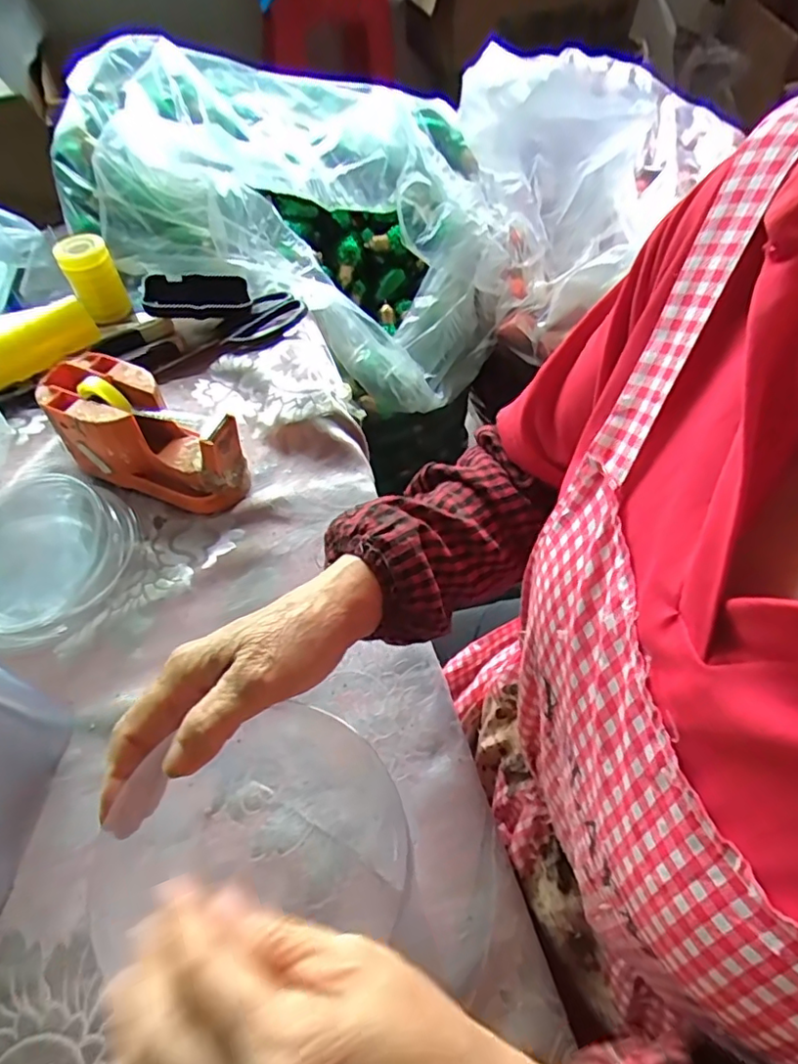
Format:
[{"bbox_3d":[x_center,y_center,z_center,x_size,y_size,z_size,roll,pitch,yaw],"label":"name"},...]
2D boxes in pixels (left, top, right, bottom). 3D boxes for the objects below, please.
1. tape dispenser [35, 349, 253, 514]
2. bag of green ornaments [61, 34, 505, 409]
[{"bbox_3d":[-0.217,-0.081,0.499,0.175,0.085,0.075,23,62,16],"label":"tape dispenser"},{"bbox_3d":[-0.121,-0.450,0.805,0.498,0.309,0.504,3,58,6],"label":"bag of green ornaments"}]

